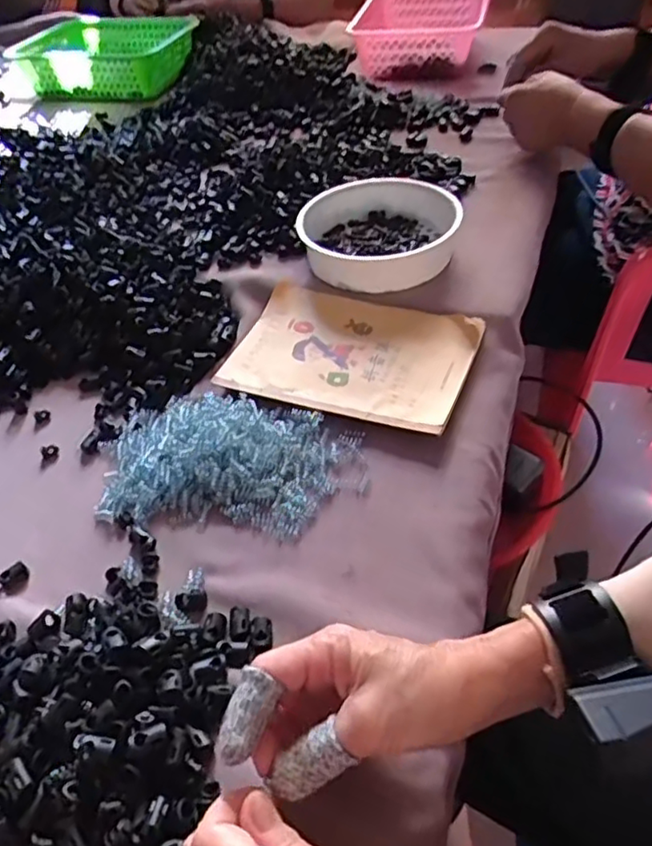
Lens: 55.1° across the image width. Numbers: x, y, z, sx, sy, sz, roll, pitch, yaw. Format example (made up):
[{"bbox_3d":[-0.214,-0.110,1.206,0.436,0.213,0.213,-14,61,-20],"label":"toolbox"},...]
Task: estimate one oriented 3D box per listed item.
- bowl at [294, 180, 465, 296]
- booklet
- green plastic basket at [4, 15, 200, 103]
[{"bbox_3d":[0.054,-0.204,0.668,0.166,0.049,0.160,-13,48,-5],"label":"bowl"},{"bbox_3d":[0.024,-0.066,0.567,0.206,0.014,0.150,15,52,19],"label":"booklet"},{"bbox_3d":[-0.381,-0.649,1.113,0.275,0.078,0.216,14,49,19],"label":"green plastic basket"}]

